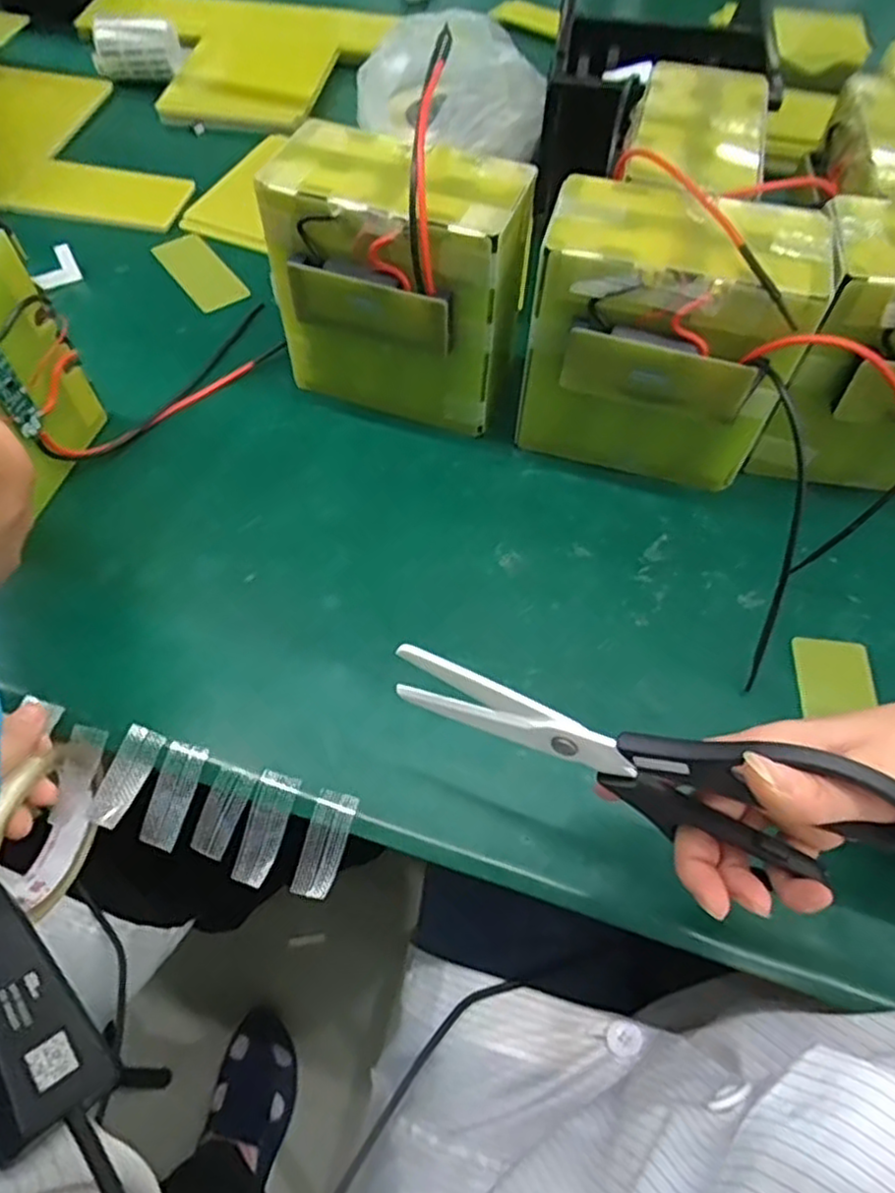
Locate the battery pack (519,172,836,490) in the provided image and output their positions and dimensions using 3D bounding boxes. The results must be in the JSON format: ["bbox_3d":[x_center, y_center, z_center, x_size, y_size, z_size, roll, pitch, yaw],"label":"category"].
[{"bbox_3d":[0.120,-0.141,0.405,0.137,0.150,0.084,14,61,8],"label":"battery pack"}]

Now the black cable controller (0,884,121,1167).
[{"bbox_3d":[-0.128,0.121,0.208,0.030,0.021,0.067,-14,67,-52],"label":"black cable controller"}]

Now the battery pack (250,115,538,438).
[{"bbox_3d":[-0.028,-0.185,0.427,0.137,0.148,0.079,17,62,9],"label":"battery pack"}]

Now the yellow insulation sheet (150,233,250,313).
[{"bbox_3d":[-0.195,-0.257,0.555,0.039,0.004,0.101,-33,66,-17],"label":"yellow insulation sheet"}]

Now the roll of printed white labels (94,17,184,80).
[{"bbox_3d":[-0.301,-0.530,0.685,0.083,0.044,0.040,4,61,2],"label":"roll of printed white labels"}]

